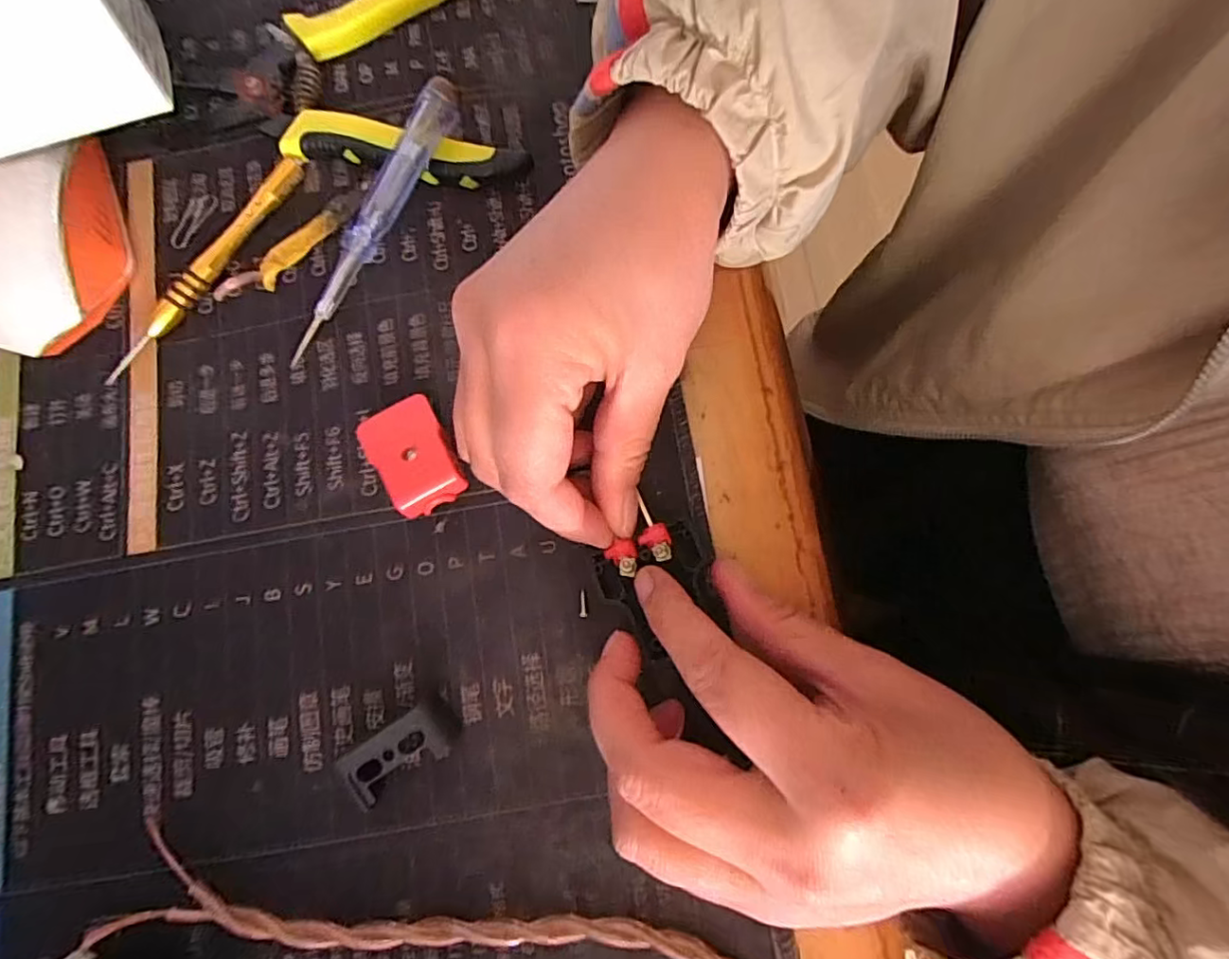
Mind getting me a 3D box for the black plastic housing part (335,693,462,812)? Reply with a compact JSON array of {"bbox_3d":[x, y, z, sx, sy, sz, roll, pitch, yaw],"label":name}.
[{"bbox_3d":[-0.071,0.091,0.203,0.038,0.013,0.019,-34,80,-5],"label":"black plastic housing part"}]

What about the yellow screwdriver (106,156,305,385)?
[{"bbox_3d":[-0.166,-0.085,0.245,0.010,0.011,0.113,33,81,8],"label":"yellow screwdriver"}]

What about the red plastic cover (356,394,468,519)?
[{"bbox_3d":[-0.074,-0.009,0.224,0.028,0.013,0.042,-31,79,-5],"label":"red plastic cover"}]

